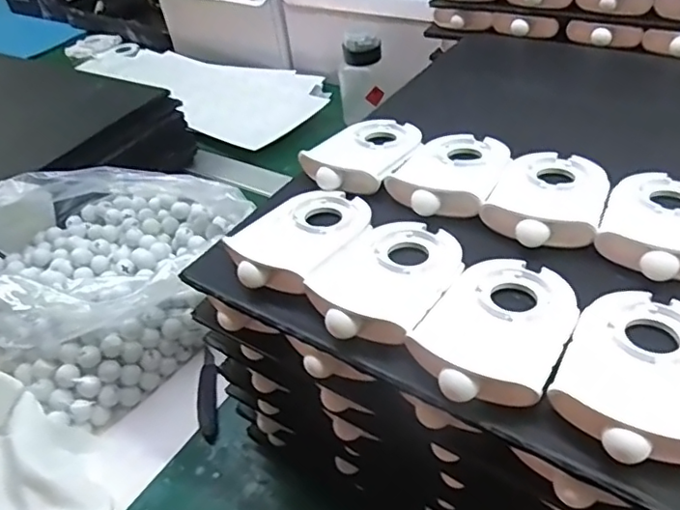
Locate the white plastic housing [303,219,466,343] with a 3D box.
[{"bbox_3d":[0.024,0.008,0.288,0.059,0.014,0.087,19,47,27],"label":"white plastic housing"}]

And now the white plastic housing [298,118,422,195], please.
[{"bbox_3d":[0.019,-0.068,0.373,0.055,0.017,0.087,22,49,30],"label":"white plastic housing"}]

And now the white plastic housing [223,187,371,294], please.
[{"bbox_3d":[-0.022,-0.013,0.319,0.058,0.012,0.088,16,46,25],"label":"white plastic housing"}]

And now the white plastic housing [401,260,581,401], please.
[{"bbox_3d":[0.070,0.028,0.257,0.055,0.013,0.088,19,48,28],"label":"white plastic housing"}]

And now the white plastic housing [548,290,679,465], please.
[{"bbox_3d":[0.121,0.043,0.233,0.058,0.013,0.087,17,47,26],"label":"white plastic housing"}]

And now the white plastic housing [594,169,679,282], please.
[{"bbox_3d":[0.165,-0.020,0.297,0.057,0.014,0.084,14,46,24],"label":"white plastic housing"}]

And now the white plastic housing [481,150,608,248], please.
[{"bbox_3d":[0.116,-0.036,0.321,0.056,0.013,0.084,17,47,26],"label":"white plastic housing"}]

